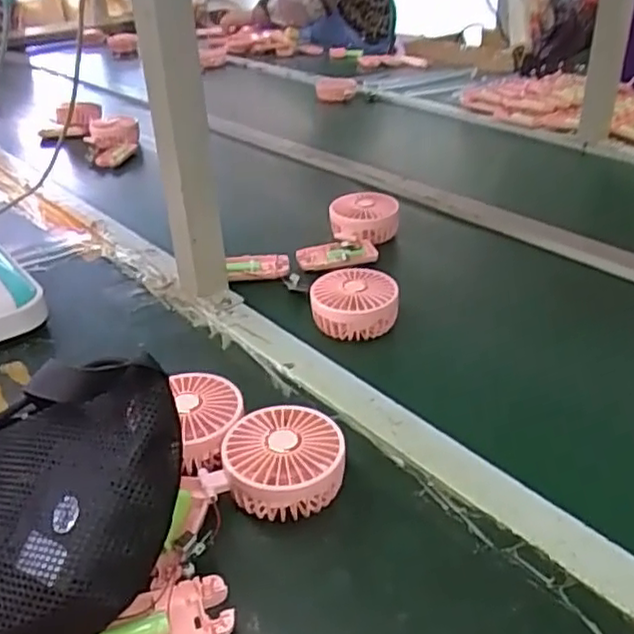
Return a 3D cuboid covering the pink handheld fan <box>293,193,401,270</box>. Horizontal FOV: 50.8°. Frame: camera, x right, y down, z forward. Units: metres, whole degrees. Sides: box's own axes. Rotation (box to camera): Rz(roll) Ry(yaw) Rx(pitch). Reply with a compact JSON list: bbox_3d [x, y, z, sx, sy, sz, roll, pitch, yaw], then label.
[{"bbox_3d":[0.040,-0.097,0.811,0.078,0.071,0.130,18,37,28],"label":"pink handheld fan"}]

